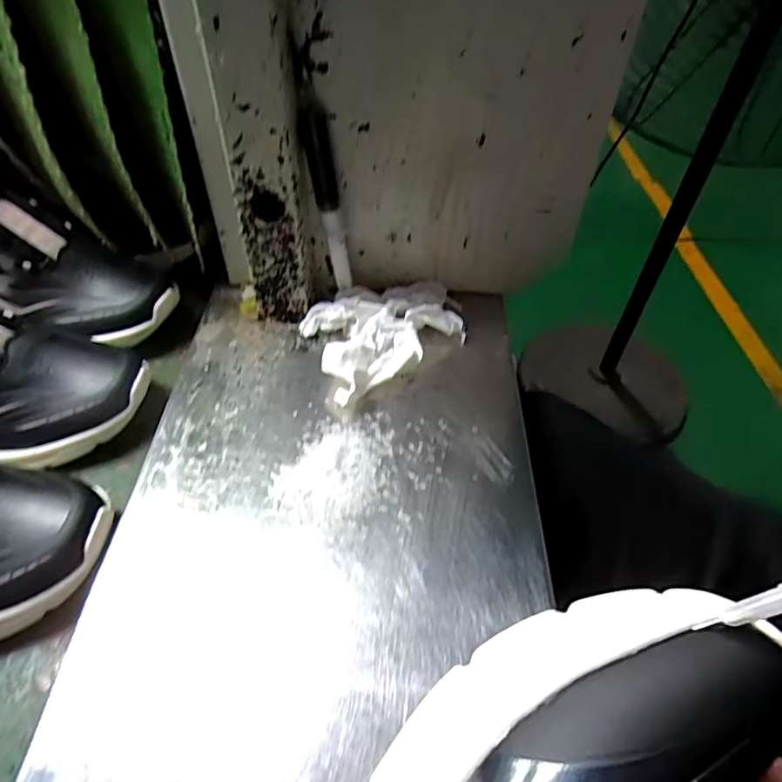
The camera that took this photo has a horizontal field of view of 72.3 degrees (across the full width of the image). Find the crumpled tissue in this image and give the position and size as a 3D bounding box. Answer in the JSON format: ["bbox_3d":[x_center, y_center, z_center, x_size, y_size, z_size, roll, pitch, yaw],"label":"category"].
[{"bbox_3d":[-0.001,-0.045,0.388,0.116,0.023,0.087,-21,52,-20],"label":"crumpled tissue"}]

